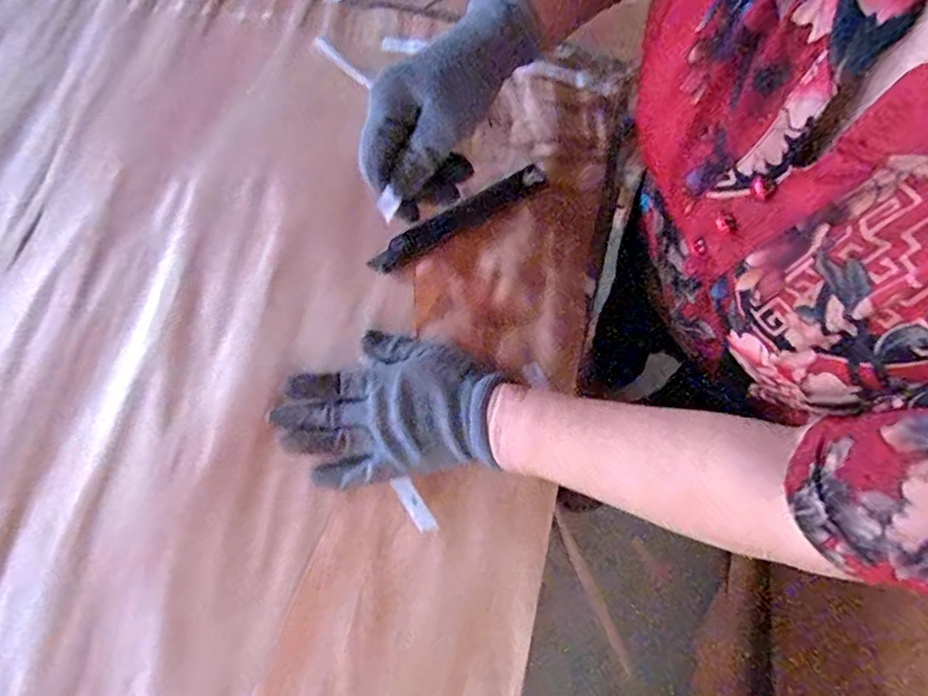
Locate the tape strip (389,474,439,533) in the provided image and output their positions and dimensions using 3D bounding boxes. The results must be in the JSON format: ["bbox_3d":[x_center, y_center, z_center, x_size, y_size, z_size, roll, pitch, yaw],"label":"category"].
[{"bbox_3d":[-0.036,0.115,0.402,0.014,0.008,0.043,-31,80,-8],"label":"tape strip"}]

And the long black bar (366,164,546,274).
[{"bbox_3d":[-0.003,-0.107,0.449,0.162,0.011,0.022,-32,78,-7],"label":"long black bar"}]

